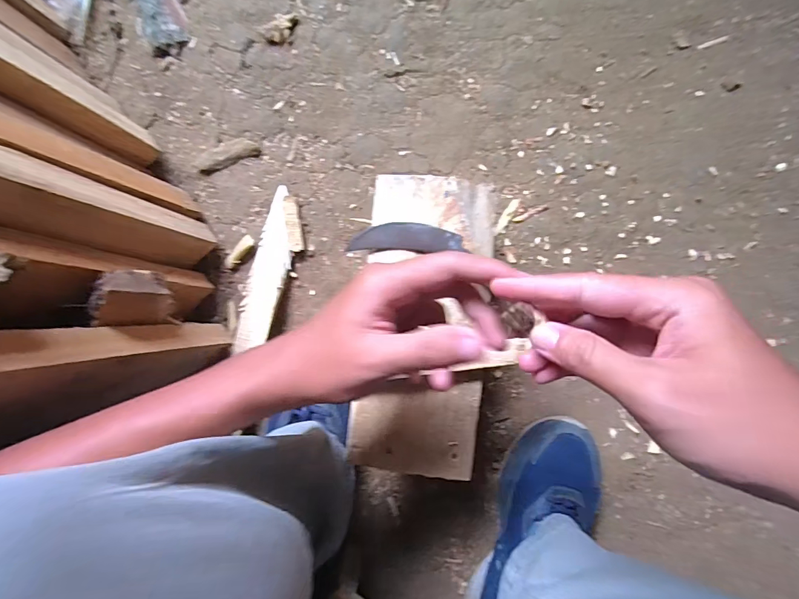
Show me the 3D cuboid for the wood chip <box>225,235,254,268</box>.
[{"bbox_3d":[-0.203,-0.060,0.516,0.016,0.004,0.049,43,91,0],"label":"wood chip"}]

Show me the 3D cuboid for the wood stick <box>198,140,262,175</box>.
[{"bbox_3d":[-0.216,-0.182,0.514,0.080,0.007,0.026,-20,91,1],"label":"wood stick"}]

